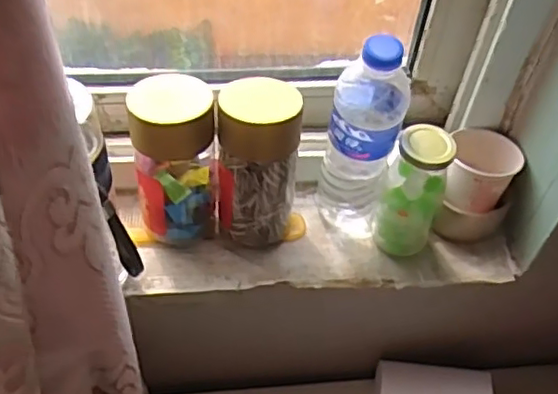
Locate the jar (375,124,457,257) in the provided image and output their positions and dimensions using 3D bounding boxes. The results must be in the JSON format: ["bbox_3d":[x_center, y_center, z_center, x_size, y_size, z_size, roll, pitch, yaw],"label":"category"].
[{"bbox_3d":[0.129,-0.003,0.595,0.056,0.131,0.053,19,51,10],"label":"jar"}]

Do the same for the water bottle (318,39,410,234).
[{"bbox_3d":[0.076,-0.047,0.573,0.068,0.225,0.057,13,50,6],"label":"water bottle"}]

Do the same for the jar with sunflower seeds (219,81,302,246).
[{"bbox_3d":[-0.020,-0.028,0.587,0.072,0.148,0.082,1,50,-4],"label":"jar with sunflower seeds"}]

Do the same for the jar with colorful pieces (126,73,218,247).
[{"bbox_3d":[-0.096,-0.031,0.580,0.072,0.154,0.077,-3,50,-8],"label":"jar with colorful pieces"}]

